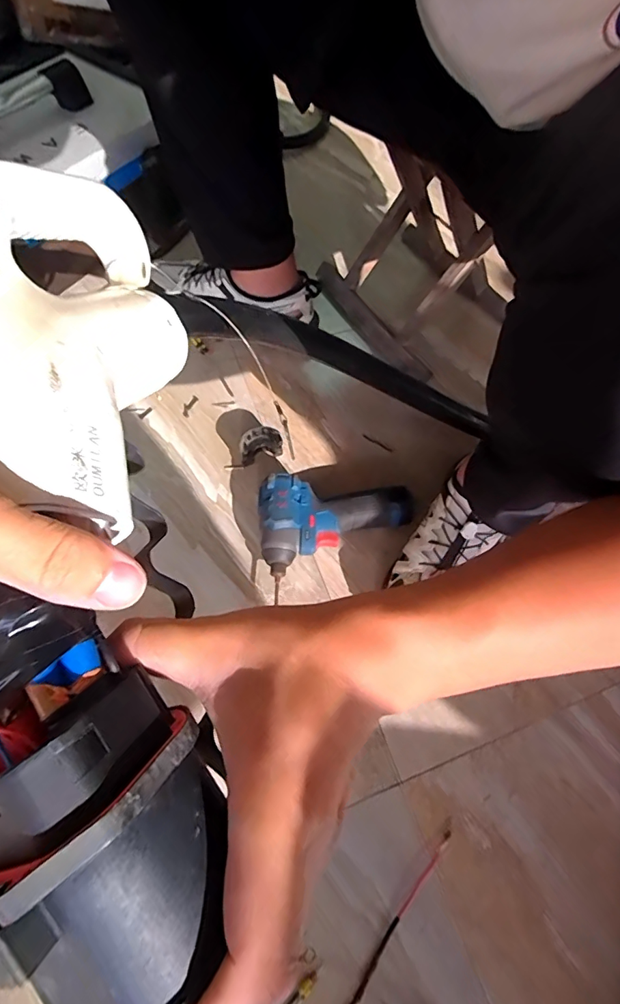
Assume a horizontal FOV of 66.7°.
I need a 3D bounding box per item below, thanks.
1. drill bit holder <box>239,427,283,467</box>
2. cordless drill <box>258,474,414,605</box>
[{"bbox_3d":[-0.068,-0.077,0.636,0.058,0.037,0.031,-20,68,-11],"label":"drill bit holder"},{"bbox_3d":[0.034,0.030,0.579,0.185,0.059,0.137,-7,66,-6],"label":"cordless drill"}]

